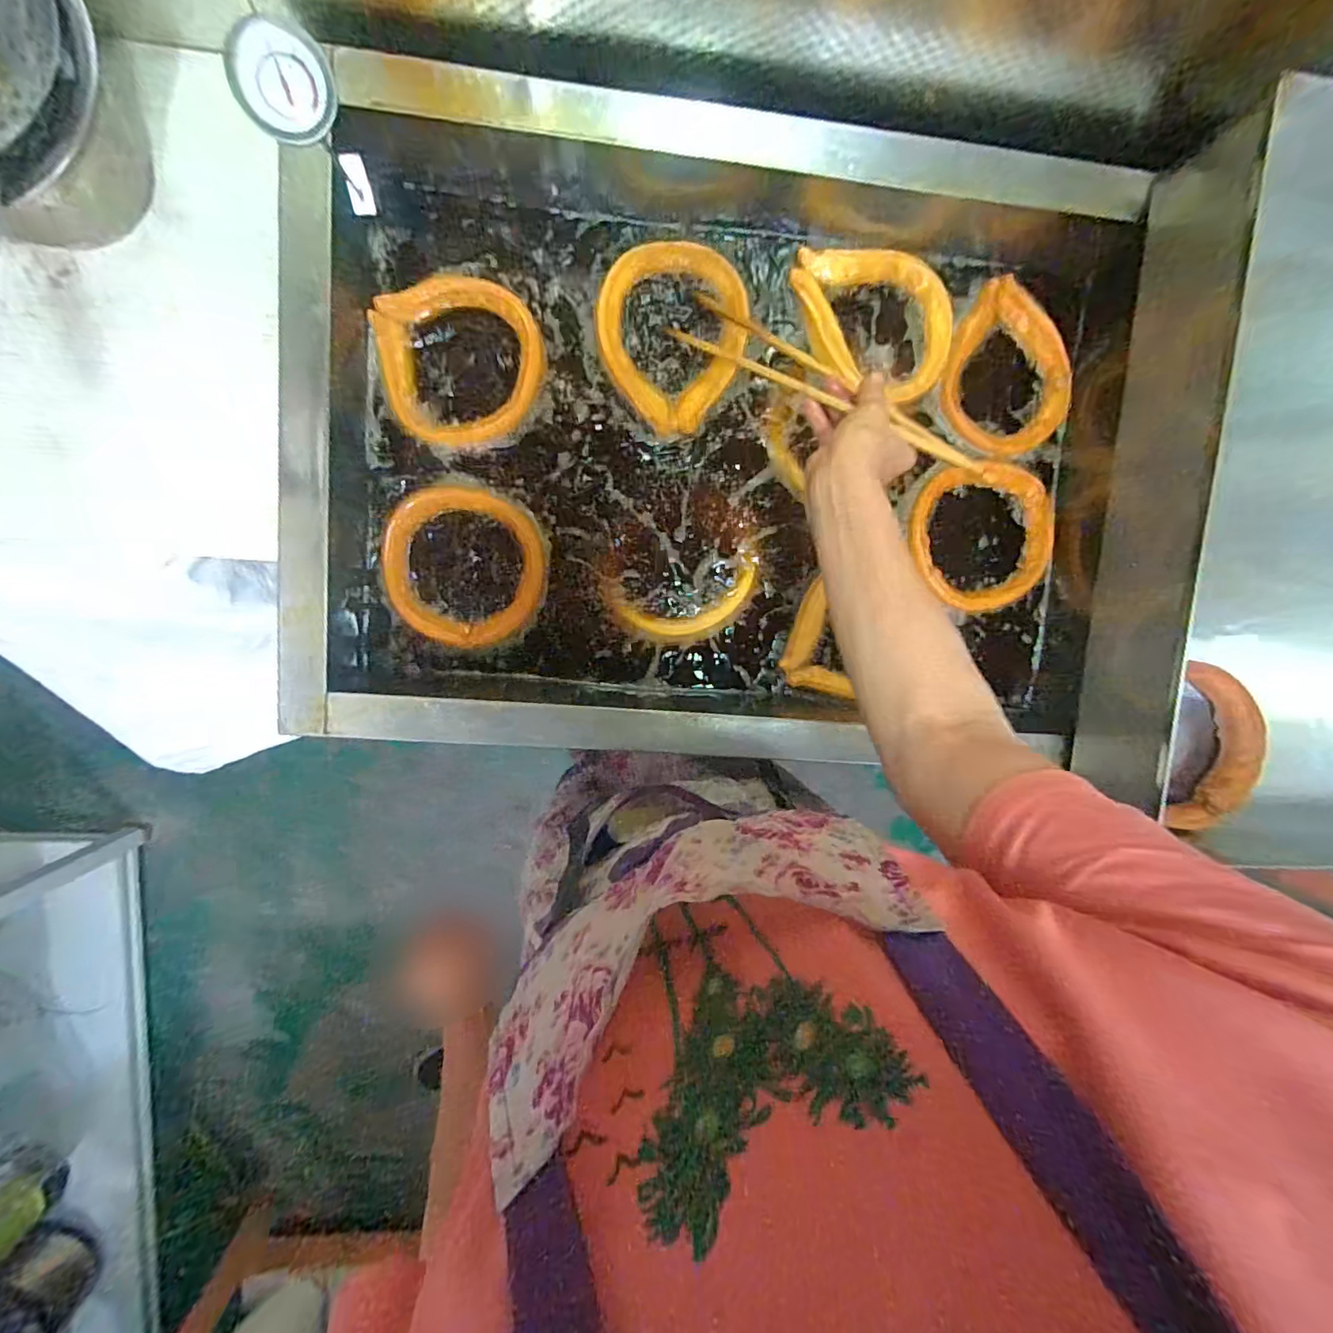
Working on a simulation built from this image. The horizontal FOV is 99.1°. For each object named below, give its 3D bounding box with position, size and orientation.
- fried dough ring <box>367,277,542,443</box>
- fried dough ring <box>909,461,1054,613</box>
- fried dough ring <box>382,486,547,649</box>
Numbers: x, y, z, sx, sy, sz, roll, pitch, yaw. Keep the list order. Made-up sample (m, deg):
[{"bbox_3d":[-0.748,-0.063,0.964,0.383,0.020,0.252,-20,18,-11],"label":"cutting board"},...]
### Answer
[{"bbox_3d":[-0.201,-0.302,0.561,0.156,0.016,0.146,0,96,-4],"label":"fried dough ring"},{"bbox_3d":[0.342,-0.139,0.618,0.155,0.018,0.152,0,96,-4],"label":"fried dough ring"},{"bbox_3d":[-0.205,-0.101,0.583,0.155,0.018,0.159,0,96,-4],"label":"fried dough ring"}]

